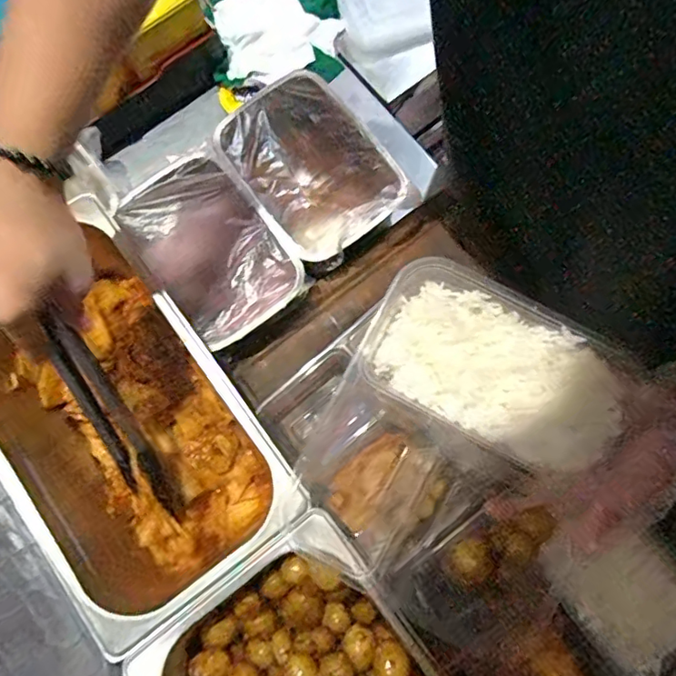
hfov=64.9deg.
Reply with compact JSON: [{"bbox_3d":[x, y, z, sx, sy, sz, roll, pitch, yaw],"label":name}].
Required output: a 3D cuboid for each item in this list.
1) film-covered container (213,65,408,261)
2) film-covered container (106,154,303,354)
[{"bbox_3d":[-0.026,-0.170,0.536,0.128,0.036,0.182,-34,79,-6],"label":"film-covered container"},{"bbox_3d":[-0.122,-0.087,0.520,0.120,0.033,0.181,-37,79,-7],"label":"film-covered container"}]

